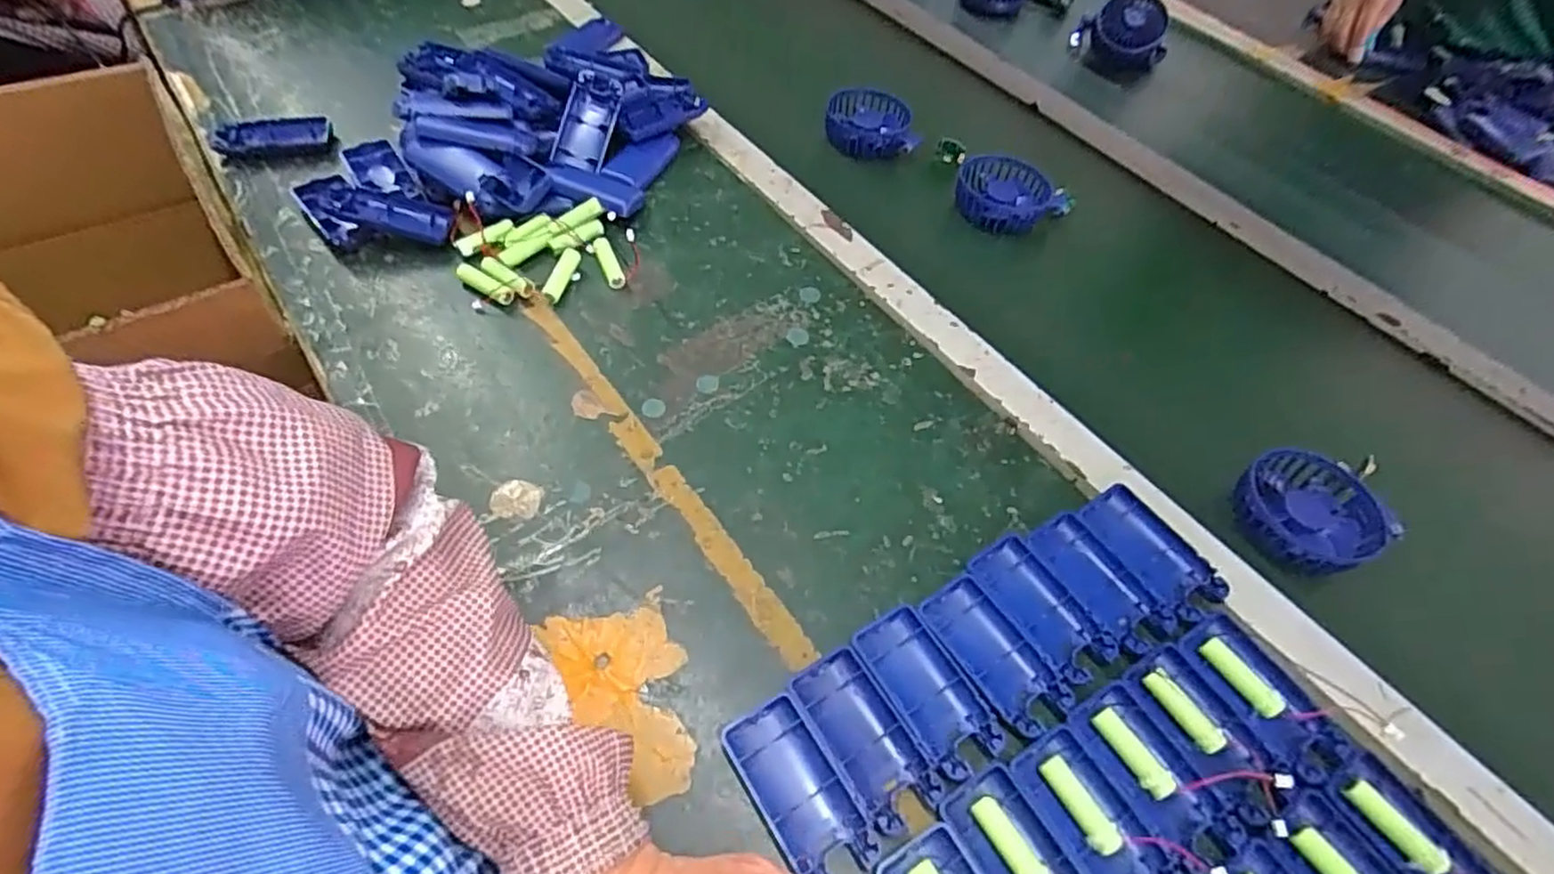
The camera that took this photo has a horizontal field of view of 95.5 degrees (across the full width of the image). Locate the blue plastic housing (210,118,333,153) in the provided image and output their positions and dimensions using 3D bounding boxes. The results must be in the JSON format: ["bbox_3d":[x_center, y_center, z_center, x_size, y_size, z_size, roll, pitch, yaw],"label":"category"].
[{"bbox_3d":[-0.475,-0.283,0.666,0.098,0.017,0.033,-12,57,-11],"label":"blue plastic housing"}]

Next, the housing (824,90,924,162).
[{"bbox_3d":[0.105,-0.331,0.758,0.103,0.047,0.067,15,55,8],"label":"housing"}]

